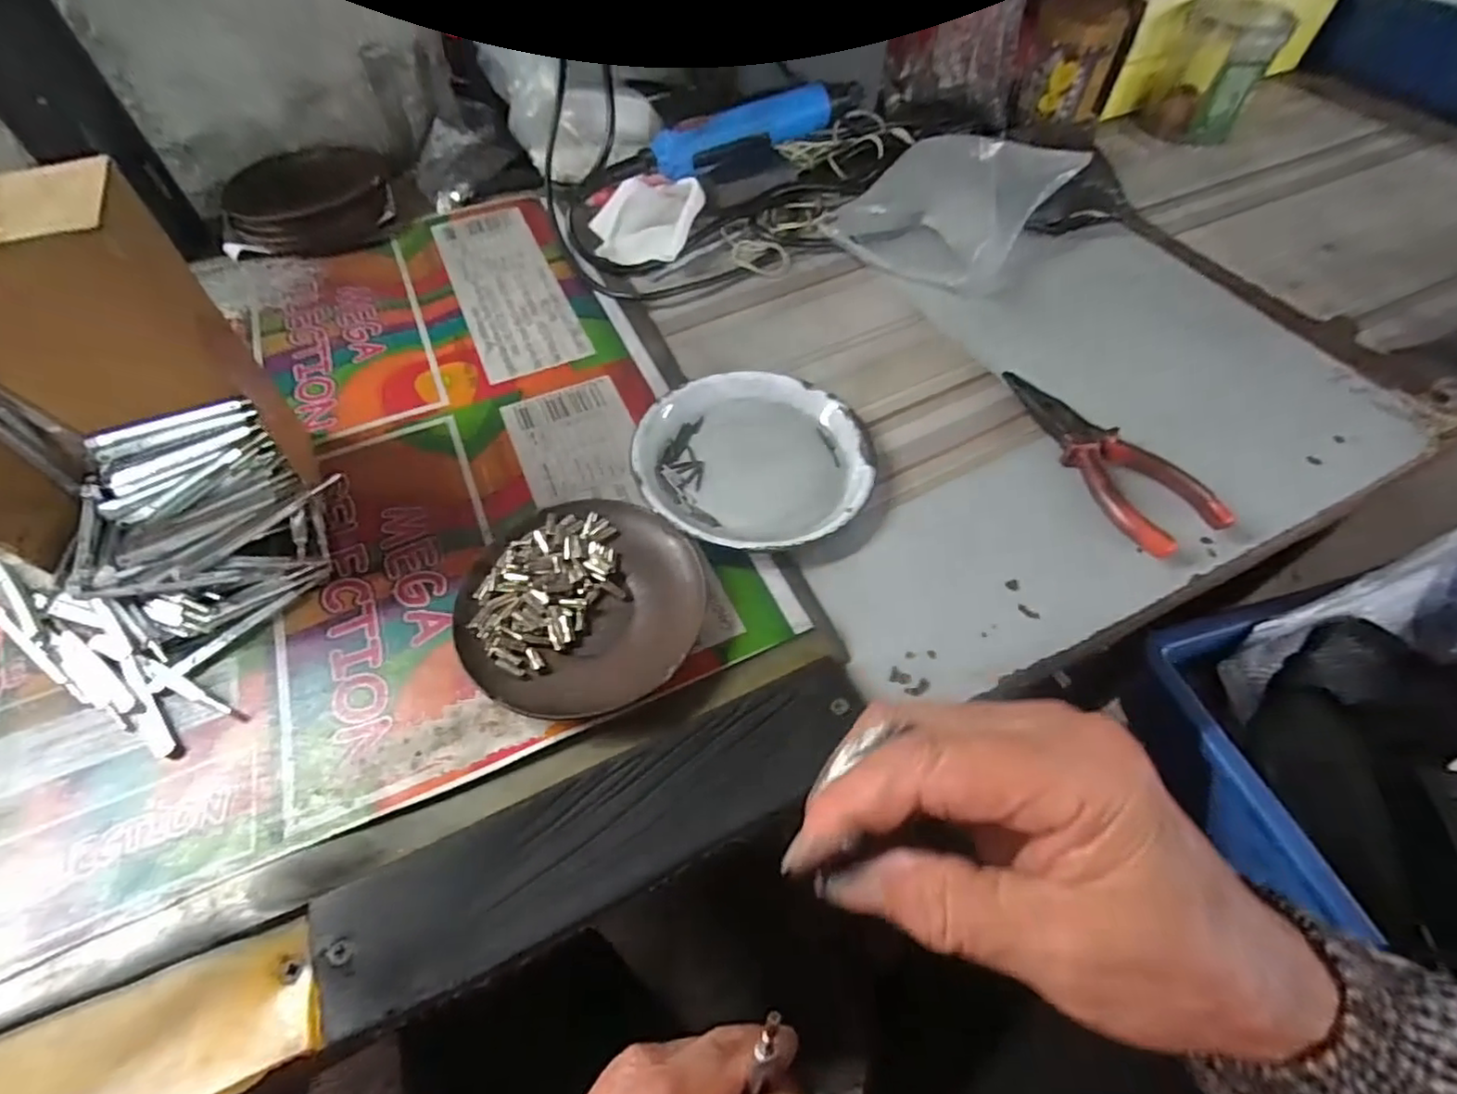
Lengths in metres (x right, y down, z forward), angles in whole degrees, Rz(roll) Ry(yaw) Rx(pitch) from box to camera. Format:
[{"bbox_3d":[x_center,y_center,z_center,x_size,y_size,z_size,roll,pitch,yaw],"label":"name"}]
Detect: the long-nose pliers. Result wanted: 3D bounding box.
[{"bbox_3d":[0.214,-0.056,0.374,0.048,0.018,0.143,-19,58,-14],"label":"long-nose pliers"}]

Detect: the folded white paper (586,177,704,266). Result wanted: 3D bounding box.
[{"bbox_3d":[-0.063,-0.255,0.497,0.077,0.035,0.075,18,57,11],"label":"folded white paper"}]

